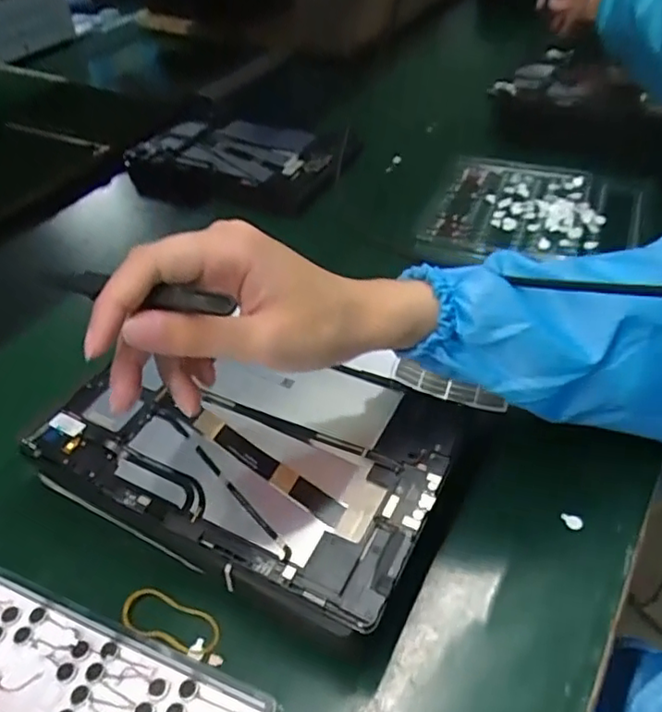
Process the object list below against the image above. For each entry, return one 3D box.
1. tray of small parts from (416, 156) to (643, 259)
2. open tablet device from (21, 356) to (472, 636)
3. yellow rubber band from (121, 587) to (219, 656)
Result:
[{"bbox_3d":[0.204,-0.142,0.619,0.201,0.029,0.160,11,46,17],"label":"tray of small parts"},{"bbox_3d":[-0.052,0.049,0.368,0.235,0.010,0.145,17,50,22],"label":"open tablet device"},{"bbox_3d":[-0.090,0.149,0.341,0.058,0.004,0.025,18,44,17],"label":"yellow rubber band"}]

